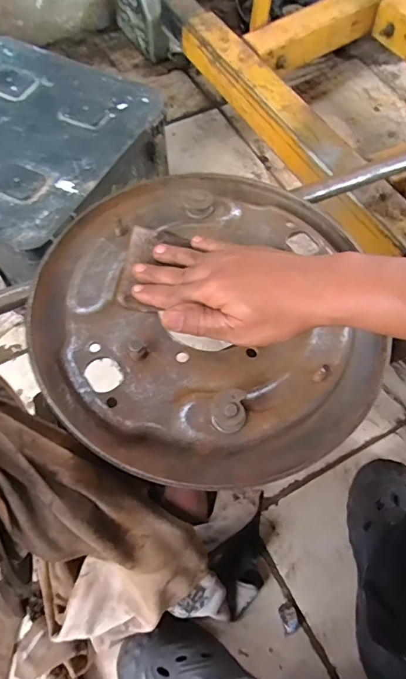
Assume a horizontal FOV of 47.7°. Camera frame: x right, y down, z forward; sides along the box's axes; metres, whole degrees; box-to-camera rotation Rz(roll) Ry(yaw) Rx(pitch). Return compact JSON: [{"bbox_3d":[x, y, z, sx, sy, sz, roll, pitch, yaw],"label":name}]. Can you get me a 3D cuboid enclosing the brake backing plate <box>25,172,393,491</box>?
[{"bbox_3d":[0.009,-0.033,0.396,0.293,0.031,0.297,1,63,-2],"label":"brake backing plate"}]

